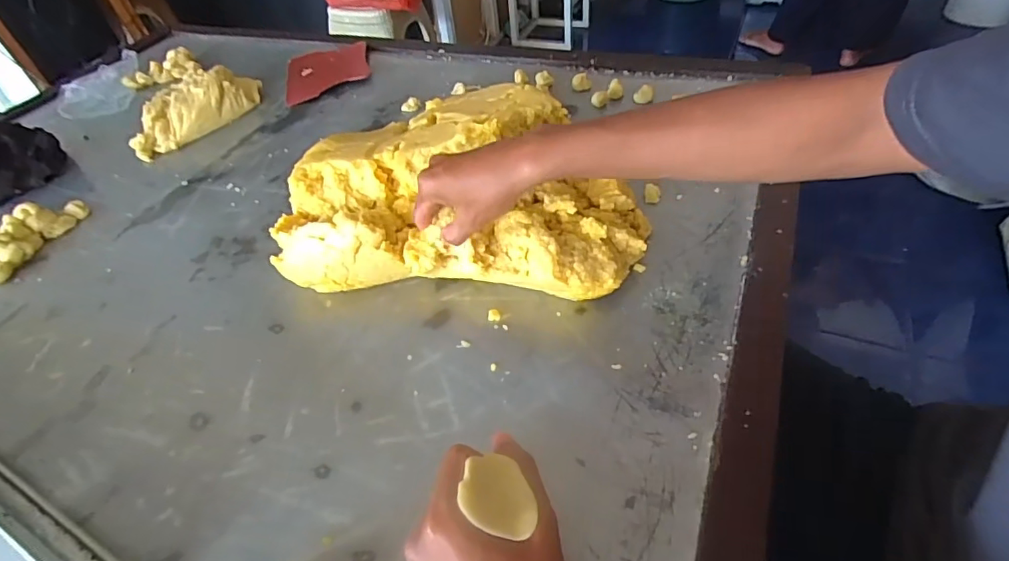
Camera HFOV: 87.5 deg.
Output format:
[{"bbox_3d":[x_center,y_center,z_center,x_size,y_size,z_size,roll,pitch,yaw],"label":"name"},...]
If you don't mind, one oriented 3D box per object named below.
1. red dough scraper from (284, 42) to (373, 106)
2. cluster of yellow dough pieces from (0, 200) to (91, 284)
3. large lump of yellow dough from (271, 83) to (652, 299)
[{"bbox_3d":[-0.289,-0.345,0.862,0.131,0.006,0.166,-16,48,-4],"label":"red dough scraper"},{"bbox_3d":[-0.549,-0.056,0.603,0.041,0.034,0.130,7,47,13],"label":"cluster of yellow dough pieces"},{"bbox_3d":[-0.042,-0.095,0.505,0.338,0.104,0.197,3,46,9],"label":"large lump of yellow dough"}]

